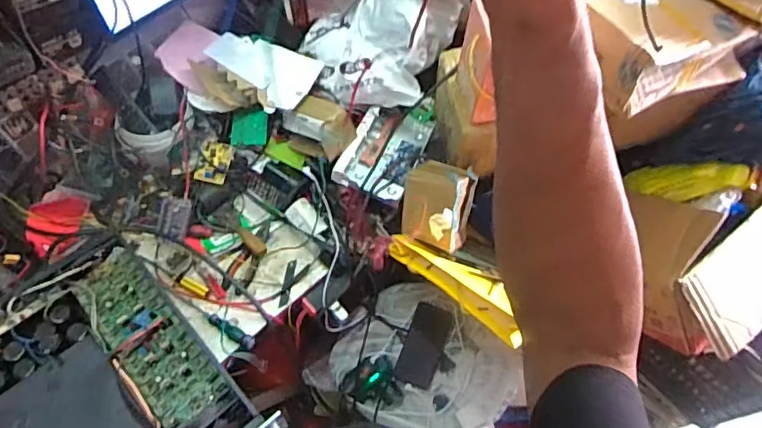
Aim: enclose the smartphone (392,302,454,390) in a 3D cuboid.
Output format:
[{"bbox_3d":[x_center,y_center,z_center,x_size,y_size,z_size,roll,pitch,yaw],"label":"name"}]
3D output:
[{"bbox_3d":[0.086,0.263,1.110,0.078,0.010,0.159,20,89,16],"label":"smartphone"}]

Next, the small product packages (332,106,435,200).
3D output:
[{"bbox_3d":[0.011,-0.126,1.086,0.133,0.044,0.216,22,61,11],"label":"small product packages"}]

